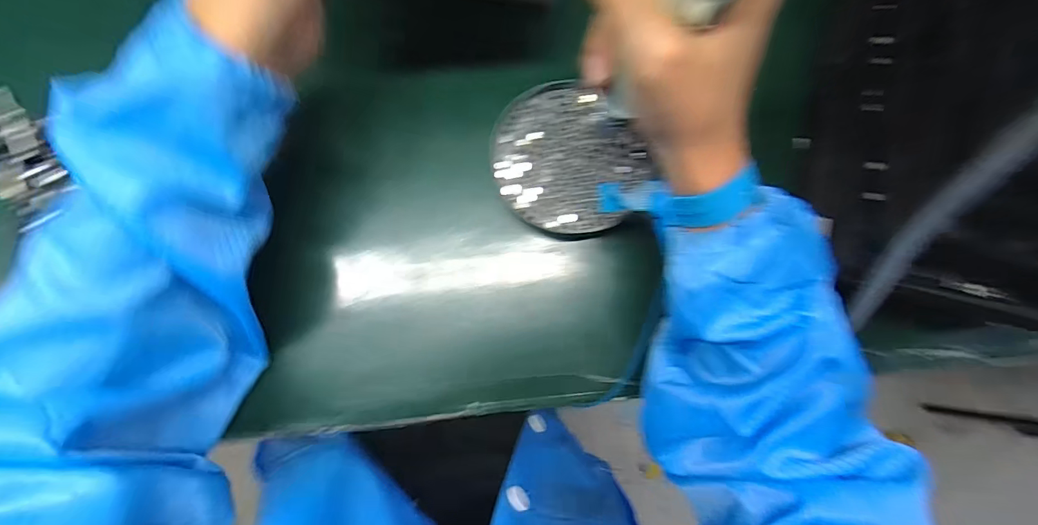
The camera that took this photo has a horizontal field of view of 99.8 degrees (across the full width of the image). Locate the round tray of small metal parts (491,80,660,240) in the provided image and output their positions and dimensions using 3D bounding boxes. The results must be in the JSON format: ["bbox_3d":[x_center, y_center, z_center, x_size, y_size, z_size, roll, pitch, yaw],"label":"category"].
[{"bbox_3d":[0.037,-0.076,0.324,0.105,0.018,0.112,0,83,-4],"label":"round tray of small metal parts"}]

